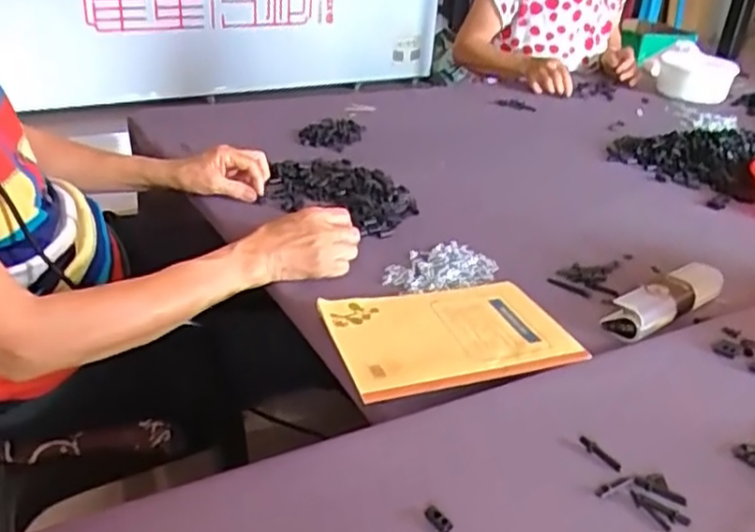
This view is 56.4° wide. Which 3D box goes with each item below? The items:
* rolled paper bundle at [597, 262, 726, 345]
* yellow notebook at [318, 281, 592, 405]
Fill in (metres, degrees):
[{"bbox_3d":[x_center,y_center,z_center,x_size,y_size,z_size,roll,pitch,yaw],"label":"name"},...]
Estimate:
[{"bbox_3d":[0.295,0.031,0.715,0.170,0.028,0.042,-16,35,-36],"label":"rolled paper bundle"},{"bbox_3d":[0.066,0.060,0.639,0.207,0.016,0.148,-6,30,-21],"label":"yellow notebook"}]

